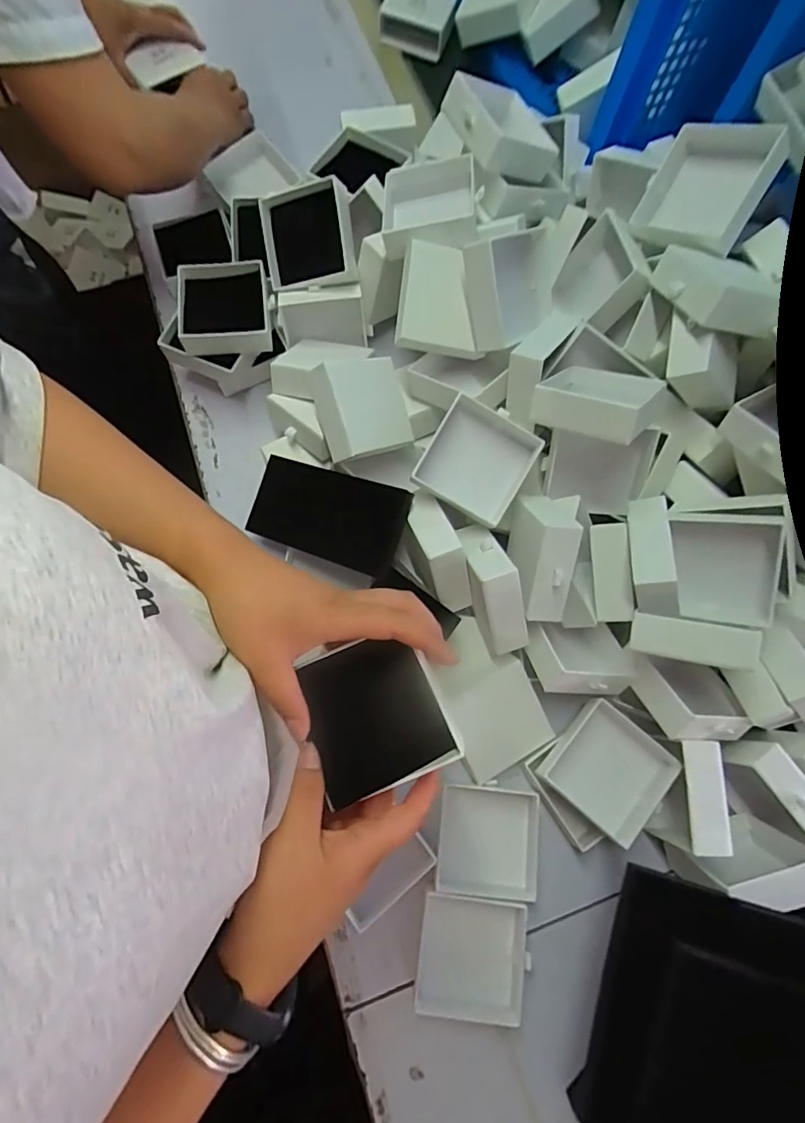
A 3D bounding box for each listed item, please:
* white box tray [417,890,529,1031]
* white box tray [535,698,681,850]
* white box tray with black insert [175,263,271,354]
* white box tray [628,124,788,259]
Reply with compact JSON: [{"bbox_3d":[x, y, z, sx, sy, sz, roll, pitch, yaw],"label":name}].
[{"bbox_3d":[0.062,0.341,0.443,0.086,0.025,0.091,10,76,1],"label":"white box tray"},{"bbox_3d":[0.185,0.186,0.455,0.097,0.016,0.091,40,78,8],"label":"white box tray"},{"bbox_3d":[-0.188,-0.269,0.535,0.097,0.037,0.098,-6,76,-3],"label":"white box tray with black insert"},{"bbox_3d":[0.272,-0.332,0.458,0.101,0.028,0.097,-56,48,15],"label":"white box tray"}]

